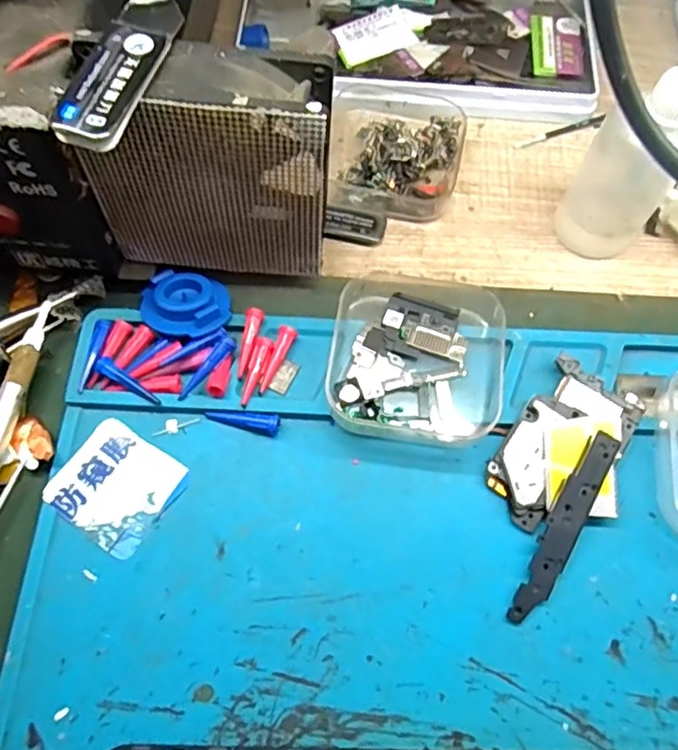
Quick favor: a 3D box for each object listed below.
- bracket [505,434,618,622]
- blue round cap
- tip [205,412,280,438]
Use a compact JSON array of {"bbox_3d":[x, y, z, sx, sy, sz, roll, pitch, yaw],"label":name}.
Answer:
[{"bbox_3d":[0.078,0.052,0.208,0.012,0.004,0.071,29,78,4],"label":"bracket"},{"bbox_3d":[-0.060,-0.028,0.237,0.035,0.008,0.028,20,67,8],"label":"blue round cap"},{"bbox_3d":[-0.036,0.016,0.225,0.027,0.005,0.007,11,67,4],"label":"tip"}]

